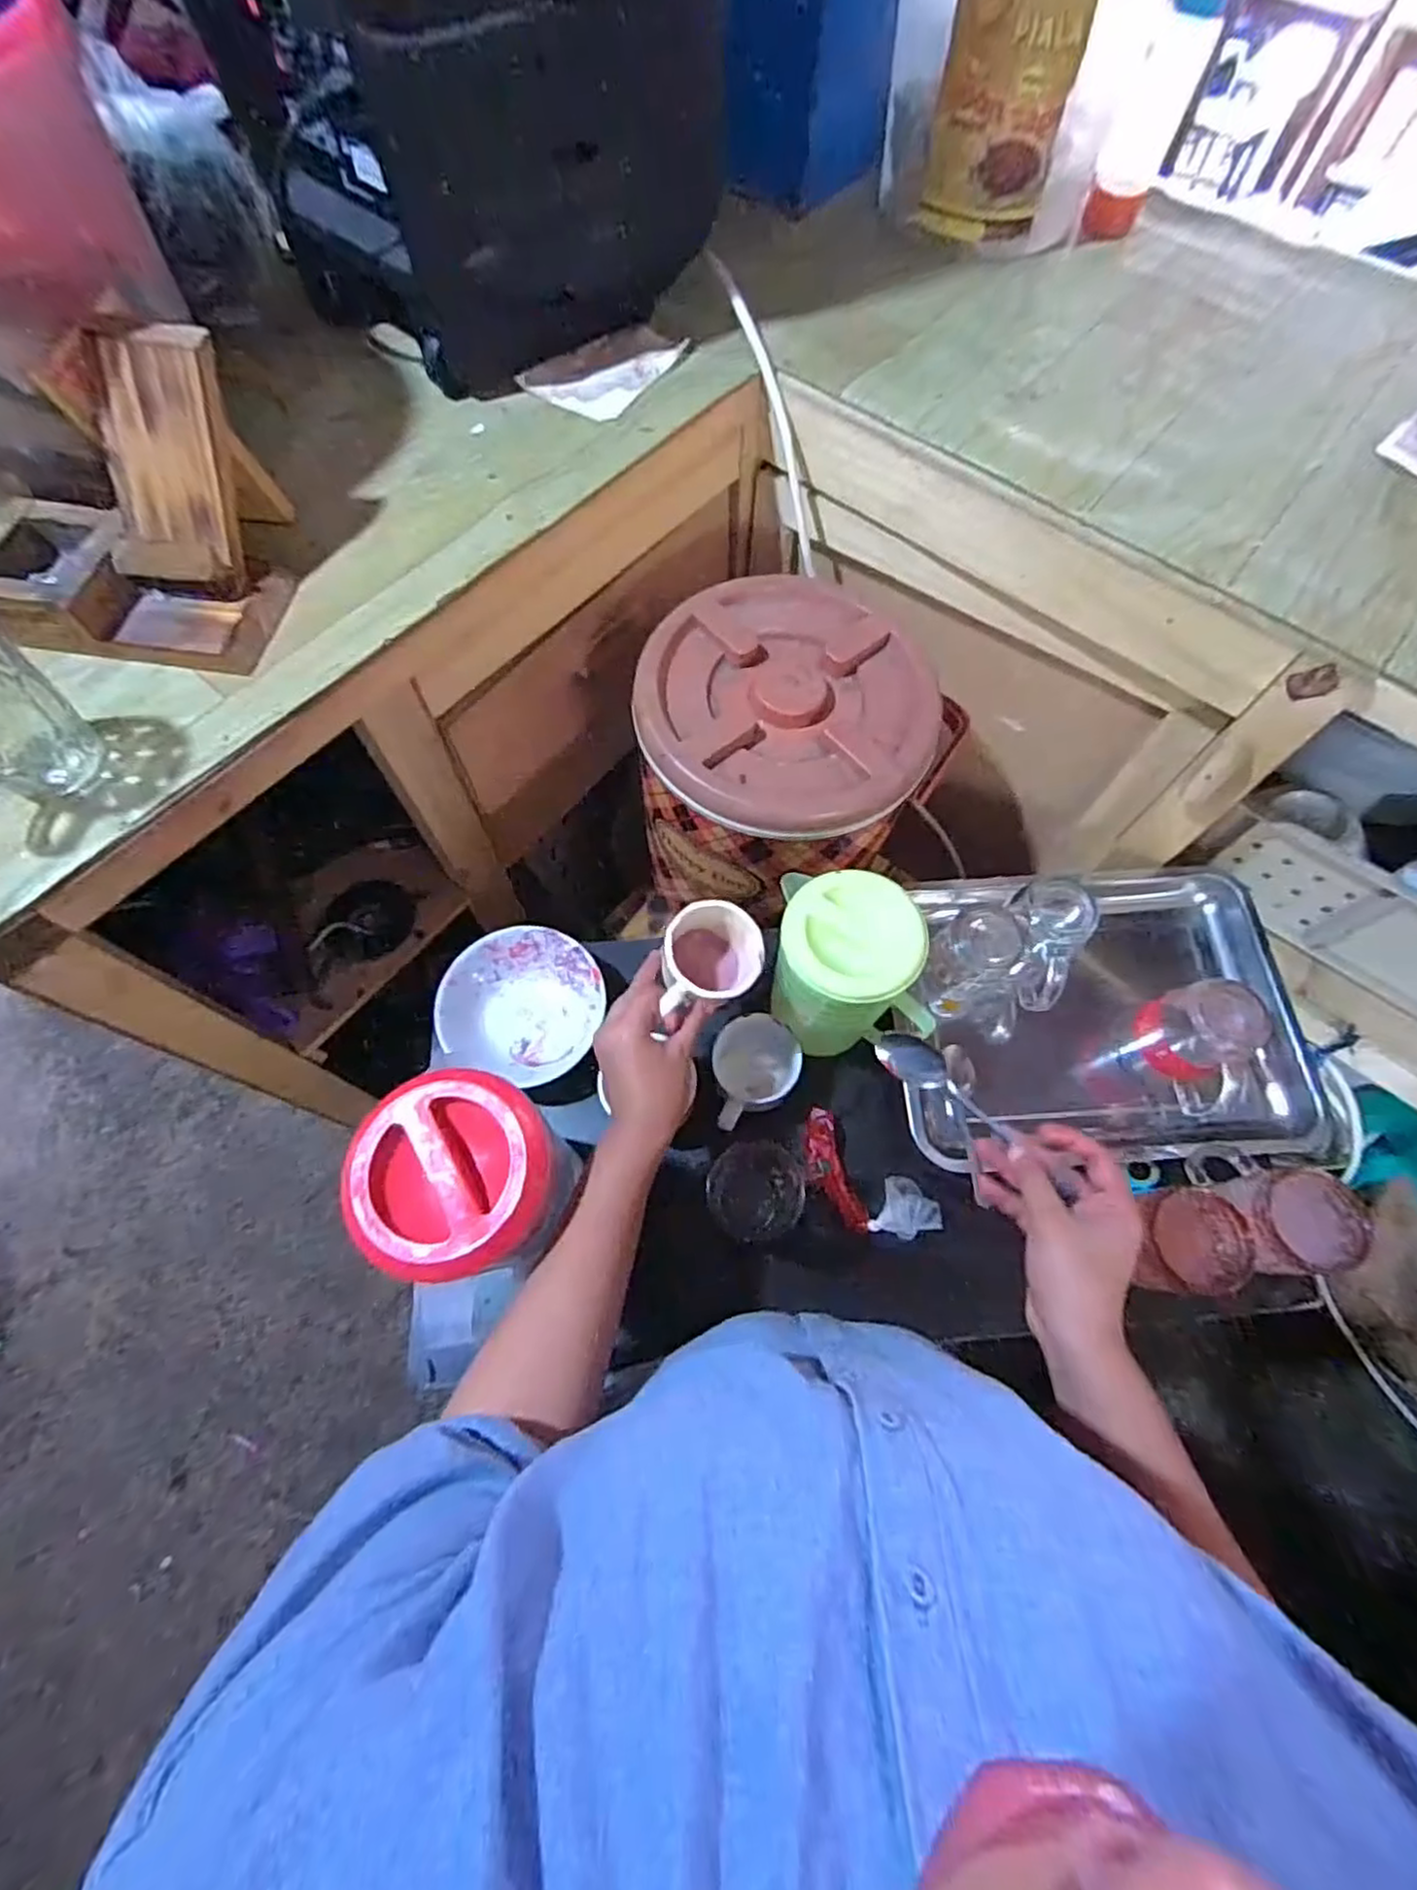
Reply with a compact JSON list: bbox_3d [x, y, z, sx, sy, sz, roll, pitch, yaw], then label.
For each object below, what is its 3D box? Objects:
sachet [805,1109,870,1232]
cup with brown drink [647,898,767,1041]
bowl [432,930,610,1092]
[{"bbox_3d":[0.111,0.205,0.656,0.035,0.008,0.109,-16,69,-7],"label":"sachet"},{"bbox_3d":[0.004,0.018,0.582,0.074,0.070,0.094,13,68,5],"label":"cup with brown drink"},{"bbox_3d":[-0.180,0.059,0.705,0.145,0.051,0.140,0,68,0],"label":"bowl"}]

